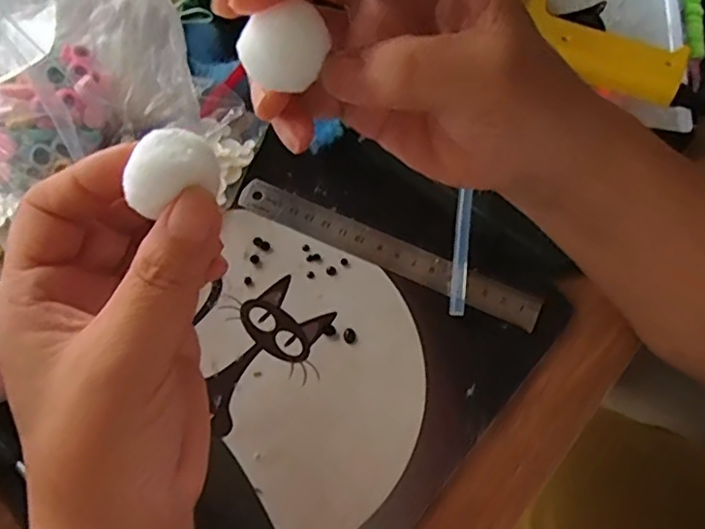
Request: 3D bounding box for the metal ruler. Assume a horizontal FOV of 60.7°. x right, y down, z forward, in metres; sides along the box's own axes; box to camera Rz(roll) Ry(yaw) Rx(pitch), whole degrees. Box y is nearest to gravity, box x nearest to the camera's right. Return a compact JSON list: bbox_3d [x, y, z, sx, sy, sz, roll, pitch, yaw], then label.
[{"bbox_3d":[0.018,-0.009,0.319,0.168,0.004,0.020,24,64,10],"label":"metal ruler"}]

